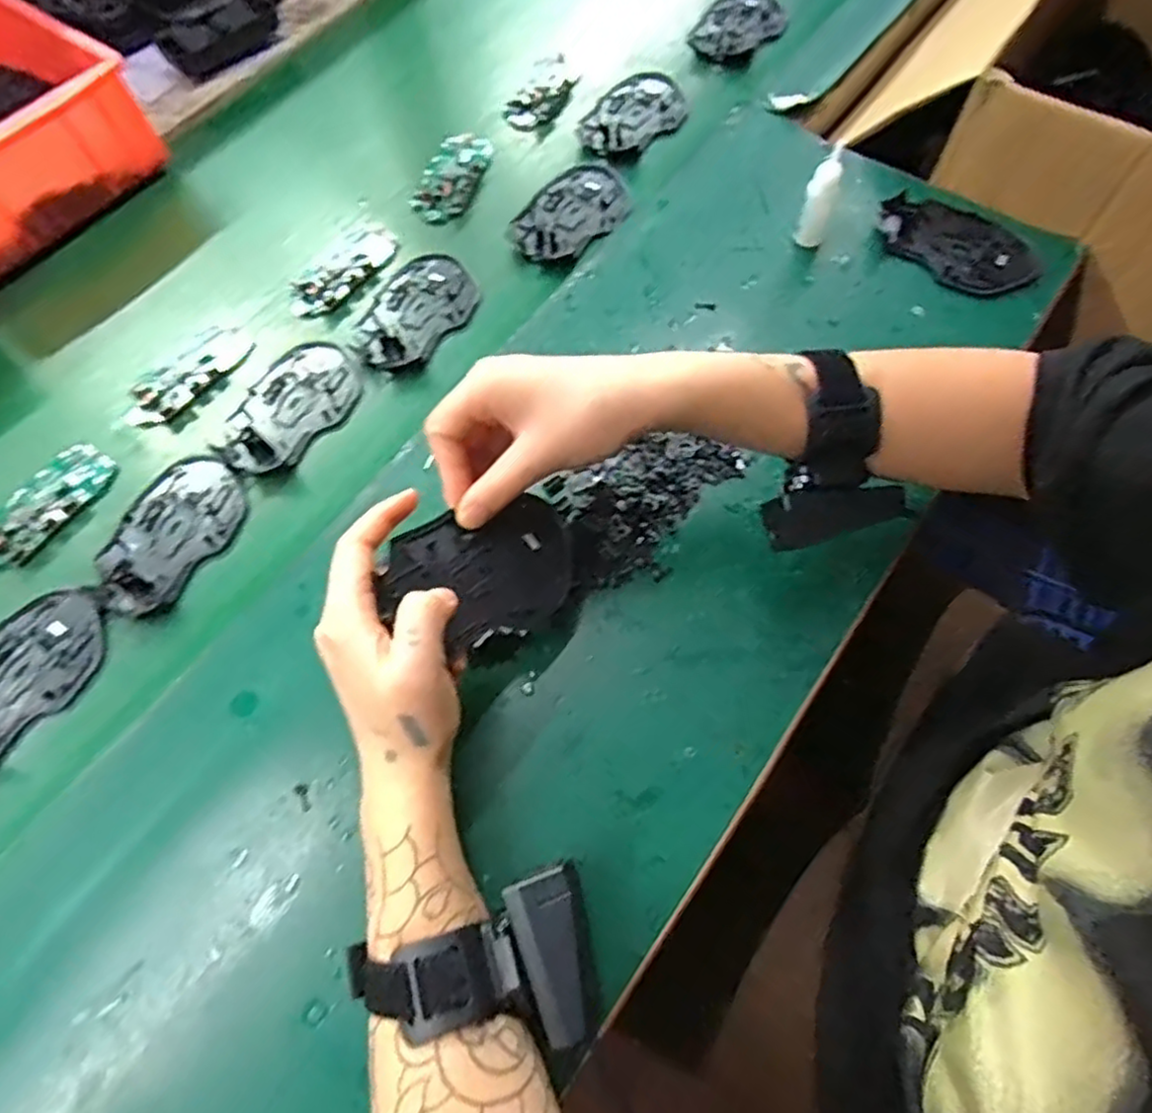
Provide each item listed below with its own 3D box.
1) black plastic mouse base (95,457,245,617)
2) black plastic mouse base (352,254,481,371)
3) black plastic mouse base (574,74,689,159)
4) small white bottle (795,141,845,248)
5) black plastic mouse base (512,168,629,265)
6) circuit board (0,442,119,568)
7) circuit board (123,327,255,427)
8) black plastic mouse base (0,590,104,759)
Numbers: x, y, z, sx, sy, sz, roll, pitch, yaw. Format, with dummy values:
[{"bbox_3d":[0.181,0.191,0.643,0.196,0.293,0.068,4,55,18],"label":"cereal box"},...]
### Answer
[{"bbox_3d":[-0.264,-0.016,0.450,0.073,0.006,0.107,30,70,16],"label":"black plastic mouse base"},{"bbox_3d":[-0.120,-0.185,0.521,0.073,0.008,0.112,26,69,14],"label":"black plastic mouse base"},{"bbox_3d":[0.051,-0.387,0.605,0.074,0.010,0.114,36,72,18],"label":"black plastic mouse base"},{"bbox_3d":[0.176,-0.259,0.501,0.020,0.069,0.017,15,67,10],"label":"small white bottle"},{"bbox_3d":[-0.004,-0.275,0.559,0.075,0.009,0.110,39,72,18],"label":"black plastic mouse base"},{"bbox_3d":[-0.354,-0.035,0.459,0.048,0.010,0.098,27,69,15],"label":"circuit board"},{"bbox_3d":[-0.282,-0.133,0.504,0.045,0.008,0.099,32,71,16],"label":"circuit board"},{"bbox_3d":[-0.335,0.071,0.412,0.073,0.008,0.116,36,72,17],"label":"black plastic mouse base"}]

